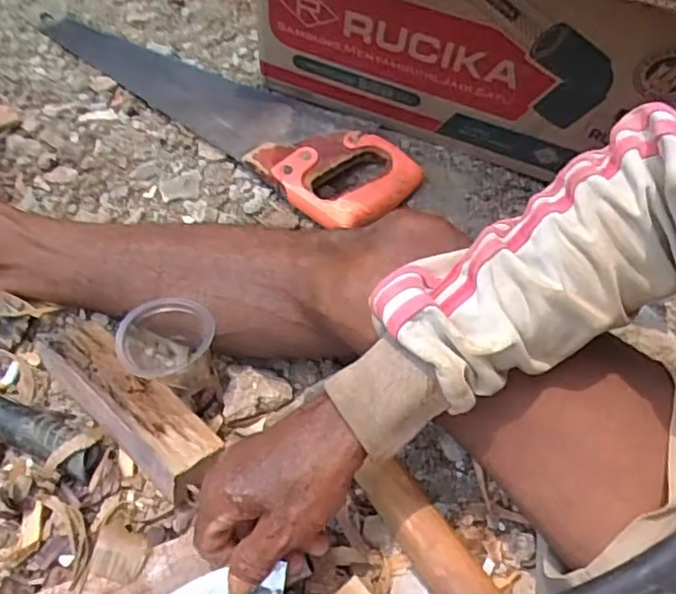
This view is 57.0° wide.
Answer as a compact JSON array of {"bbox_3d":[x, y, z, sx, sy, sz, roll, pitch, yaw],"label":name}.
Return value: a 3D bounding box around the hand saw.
[{"bbox_3d":[-0.117,-0.210,0.660,0.434,0.032,0.119,35,59,14],"label":"hand saw"}]

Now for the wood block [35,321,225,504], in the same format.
[{"bbox_3d":[-0.165,0.073,0.476,0.184,0.040,0.055,40,64,18],"label":"wood block"}]

